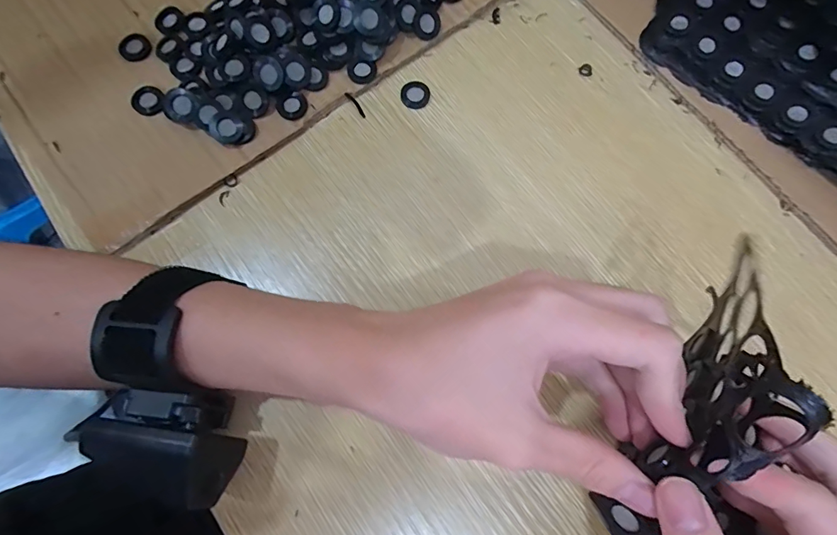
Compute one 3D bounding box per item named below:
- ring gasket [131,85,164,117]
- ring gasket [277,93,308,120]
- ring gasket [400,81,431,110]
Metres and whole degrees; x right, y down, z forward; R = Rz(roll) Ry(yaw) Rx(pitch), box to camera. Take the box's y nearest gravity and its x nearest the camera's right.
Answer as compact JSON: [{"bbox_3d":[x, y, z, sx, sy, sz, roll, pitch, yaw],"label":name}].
[{"bbox_3d":[-0.163,-0.102,0.258,0.016,0.006,0.019,10,75,1],"label":"ring gasket"},{"bbox_3d":[-0.077,-0.099,0.262,0.018,0.006,0.015,-3,75,-3],"label":"ring gasket"},{"bbox_3d":[-0.002,-0.111,0.274,0.019,0.004,0.019,0,75,-2],"label":"ring gasket"}]

